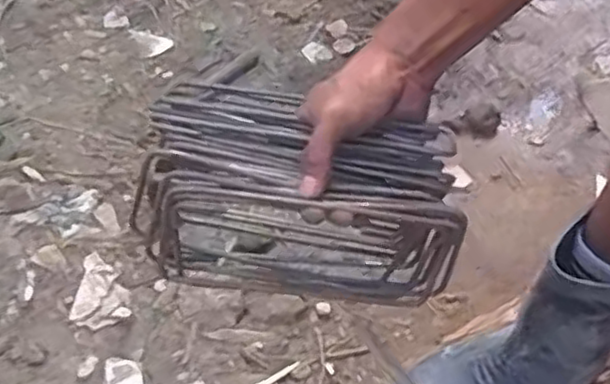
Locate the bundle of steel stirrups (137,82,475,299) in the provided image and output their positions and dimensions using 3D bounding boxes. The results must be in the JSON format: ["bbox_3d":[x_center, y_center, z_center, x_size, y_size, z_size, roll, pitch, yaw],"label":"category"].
[{"bbox_3d":[-0.002,0.007,0.495,0.215,0.146,0.073,3,48,-1],"label":"bundle of steel stirrups"}]

